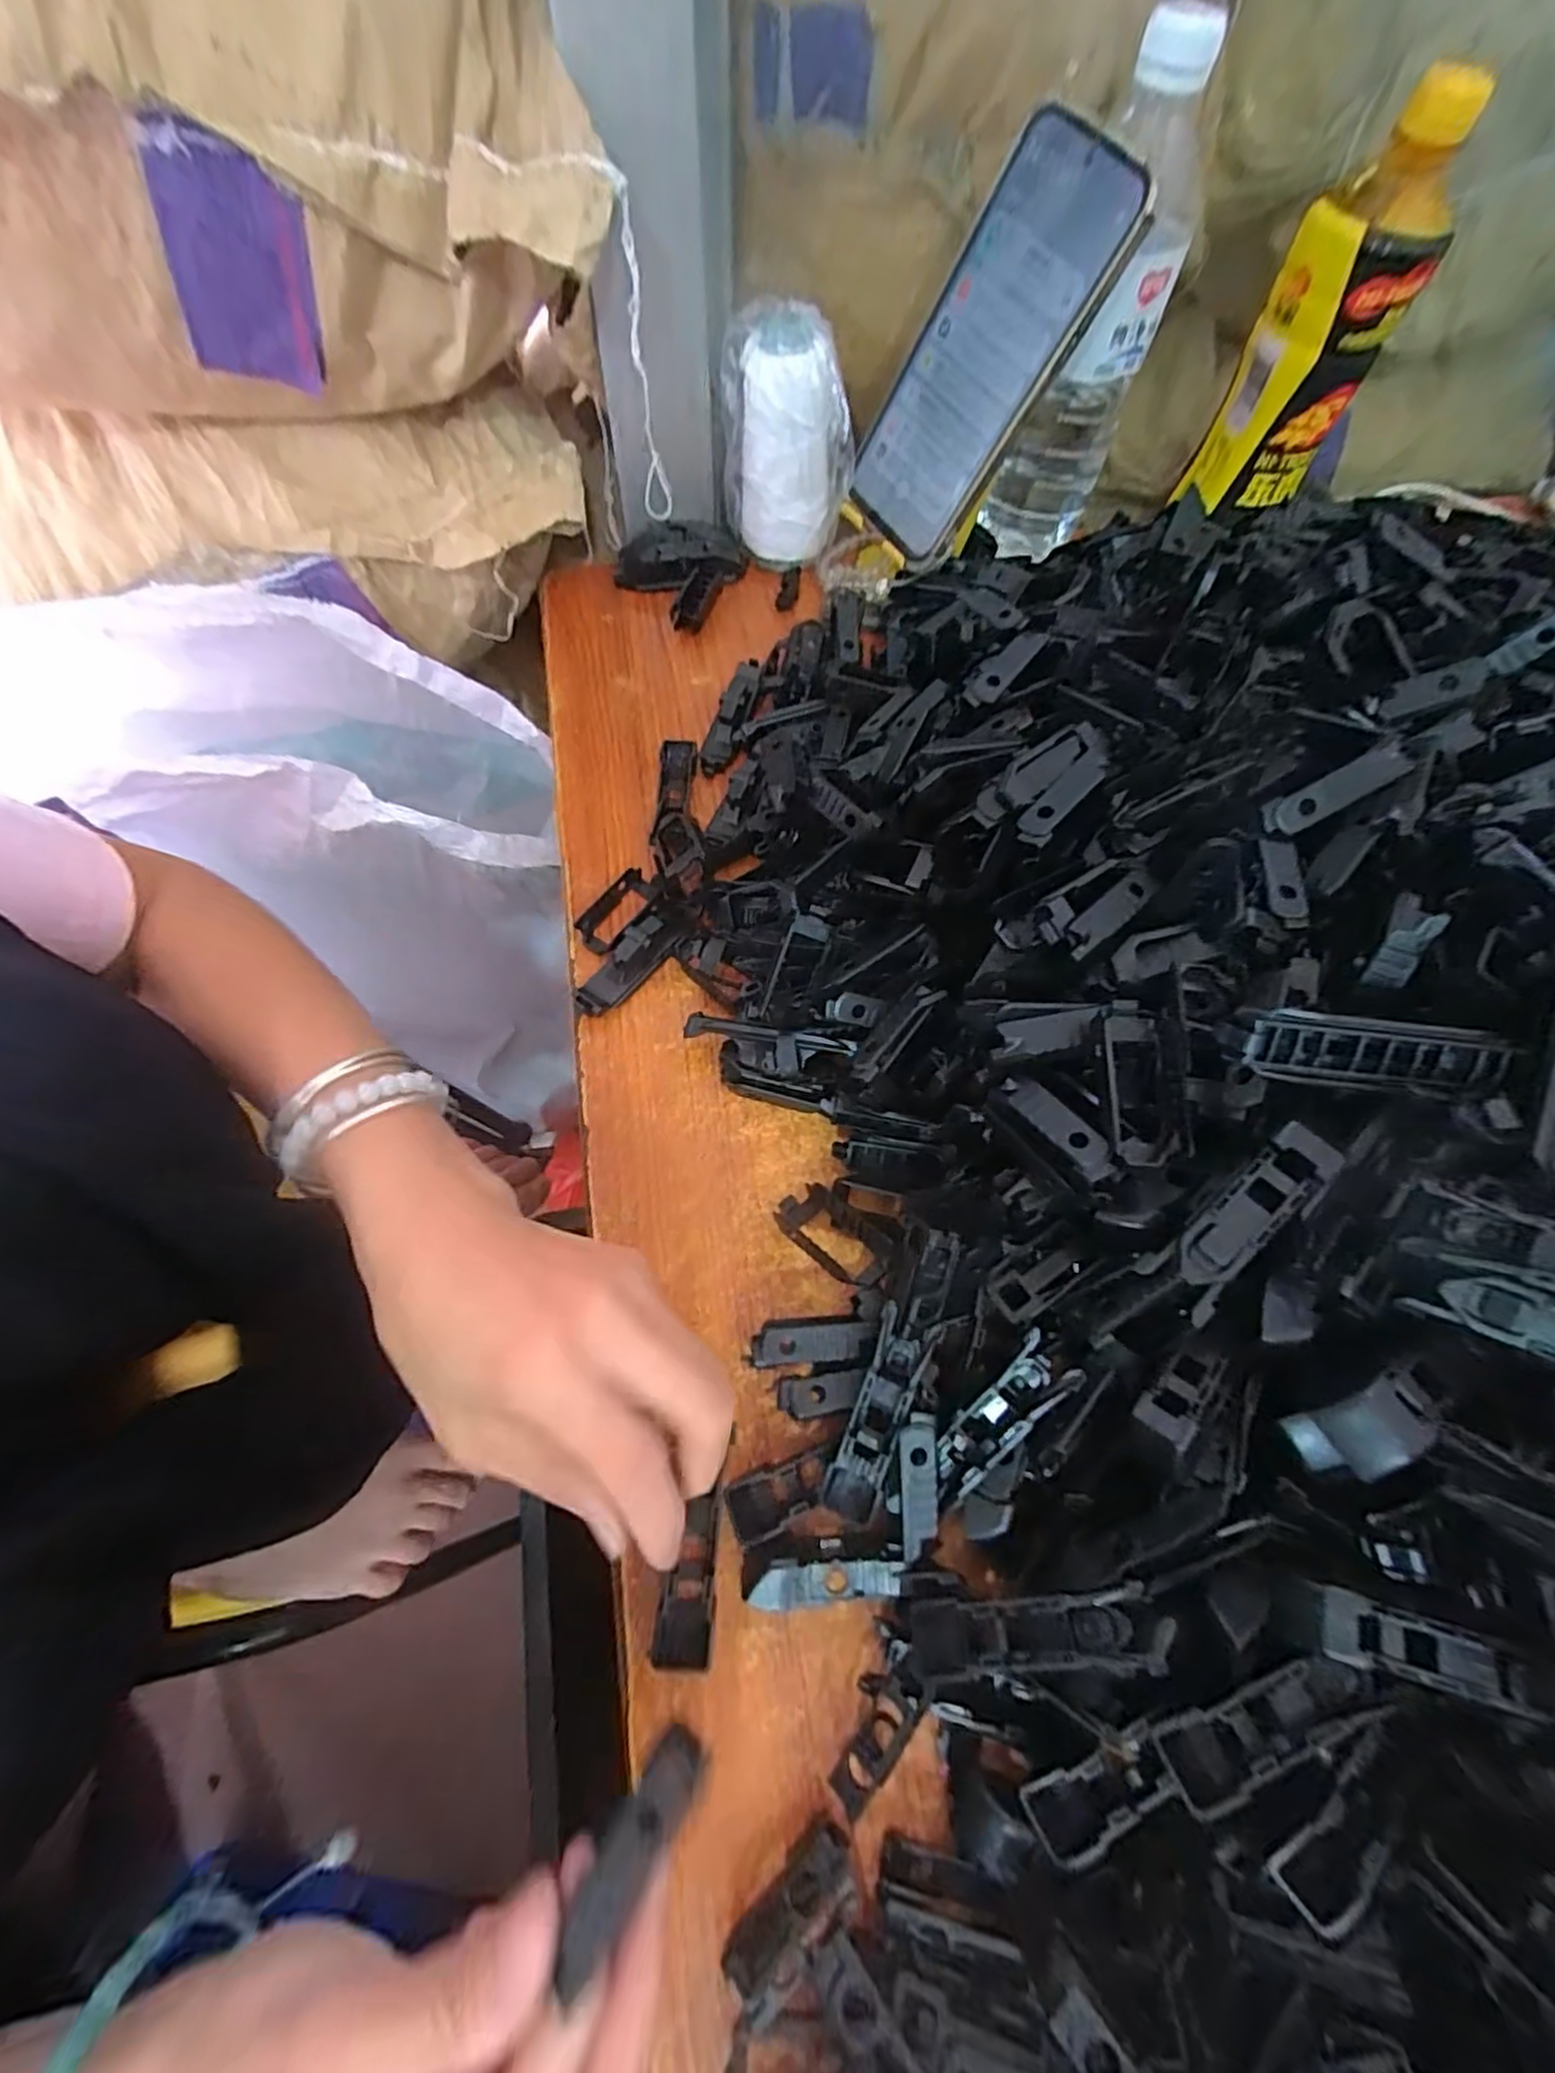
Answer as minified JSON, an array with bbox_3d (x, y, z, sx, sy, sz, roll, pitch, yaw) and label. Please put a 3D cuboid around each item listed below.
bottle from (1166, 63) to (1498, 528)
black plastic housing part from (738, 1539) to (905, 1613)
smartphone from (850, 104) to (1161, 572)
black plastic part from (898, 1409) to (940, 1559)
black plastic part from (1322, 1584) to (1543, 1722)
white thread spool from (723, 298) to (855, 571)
[{"bbox_3d":[0.296,-0.384,0.395,0.065,0.163,0.062,31,67,12],"label":"bottle"},{"bbox_3d":[0.014,0.175,0.238,0.049,0.019,0.017,1,65,-2],"label":"black plastic housing part"},{"bbox_3d":[0.102,-0.341,0.371,0.014,0.164,0.082,-22,71,-45],"label":"smartphone"},{"bbox_3d":[0.044,0.142,0.229,0.012,0.004,0.042,4,80,-1],"label":"black plastic part"},{"bbox_3d":[0.163,0.156,0.184,0.043,0.005,0.016,9,64,19],"label":"black plastic part"},{"bbox_3d":[0.004,-0.335,0.425,0.051,0.118,0.067,-34,71,-17],"label":"white thread spool"}]

